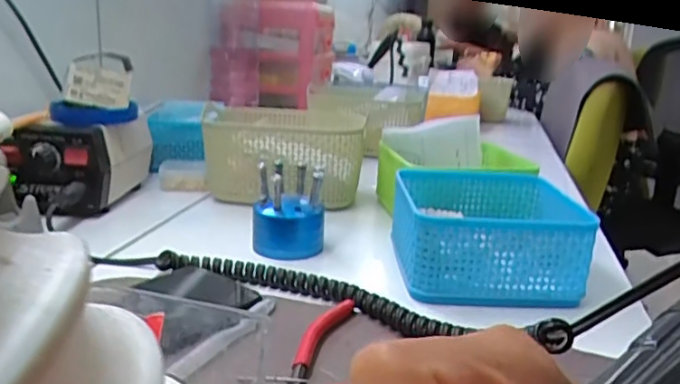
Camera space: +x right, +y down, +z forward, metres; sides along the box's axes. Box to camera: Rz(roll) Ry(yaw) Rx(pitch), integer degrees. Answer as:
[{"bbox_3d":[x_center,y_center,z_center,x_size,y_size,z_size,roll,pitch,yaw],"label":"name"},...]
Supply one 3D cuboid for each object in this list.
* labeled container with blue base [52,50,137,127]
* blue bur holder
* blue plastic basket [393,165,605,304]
[{"bbox_3d":[-0.230,-0.095,0.567,0.076,0.063,0.050,-6,19,-24],"label":"labeled container with blue base"},{"bbox_3d":[-0.041,0.011,0.496,0.058,0.062,0.054,2,16,-5],"label":"blue bur holder"},{"bbox_3d":[0.111,0.027,0.473,0.128,0.055,0.133,3,16,-2],"label":"blue plastic basket"}]

